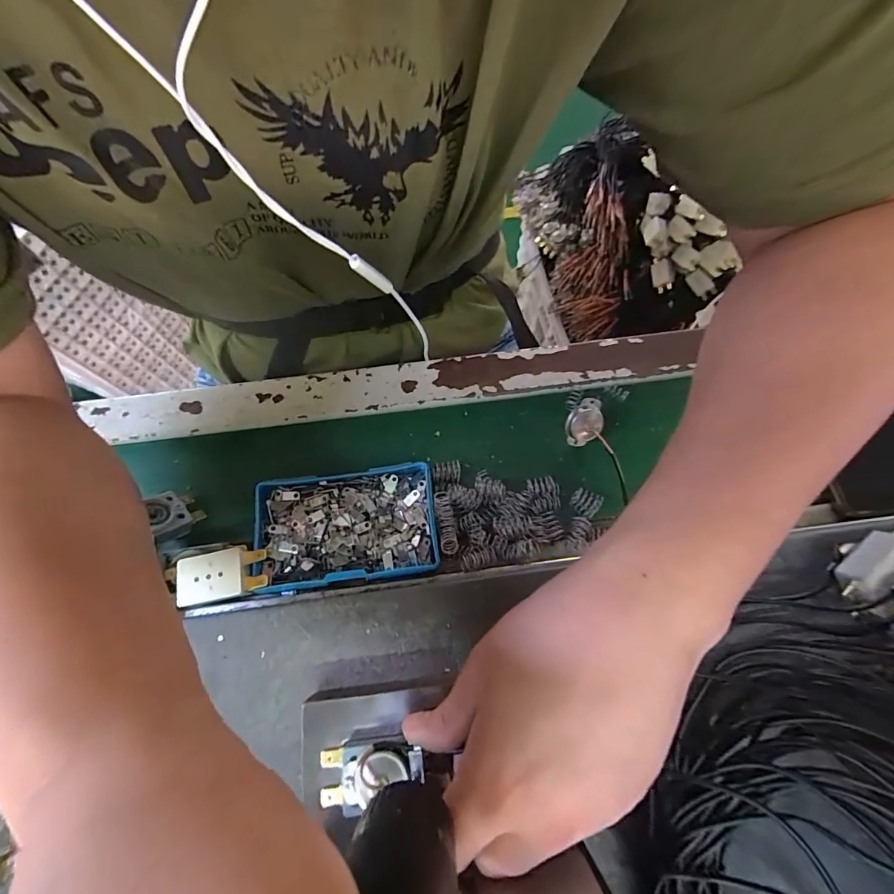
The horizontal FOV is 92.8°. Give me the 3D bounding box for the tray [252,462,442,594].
[{"bbox_3d":[-0.066,0.052,0.281,0.113,0.020,0.070,-7,71,-2],"label":"tray"}]

